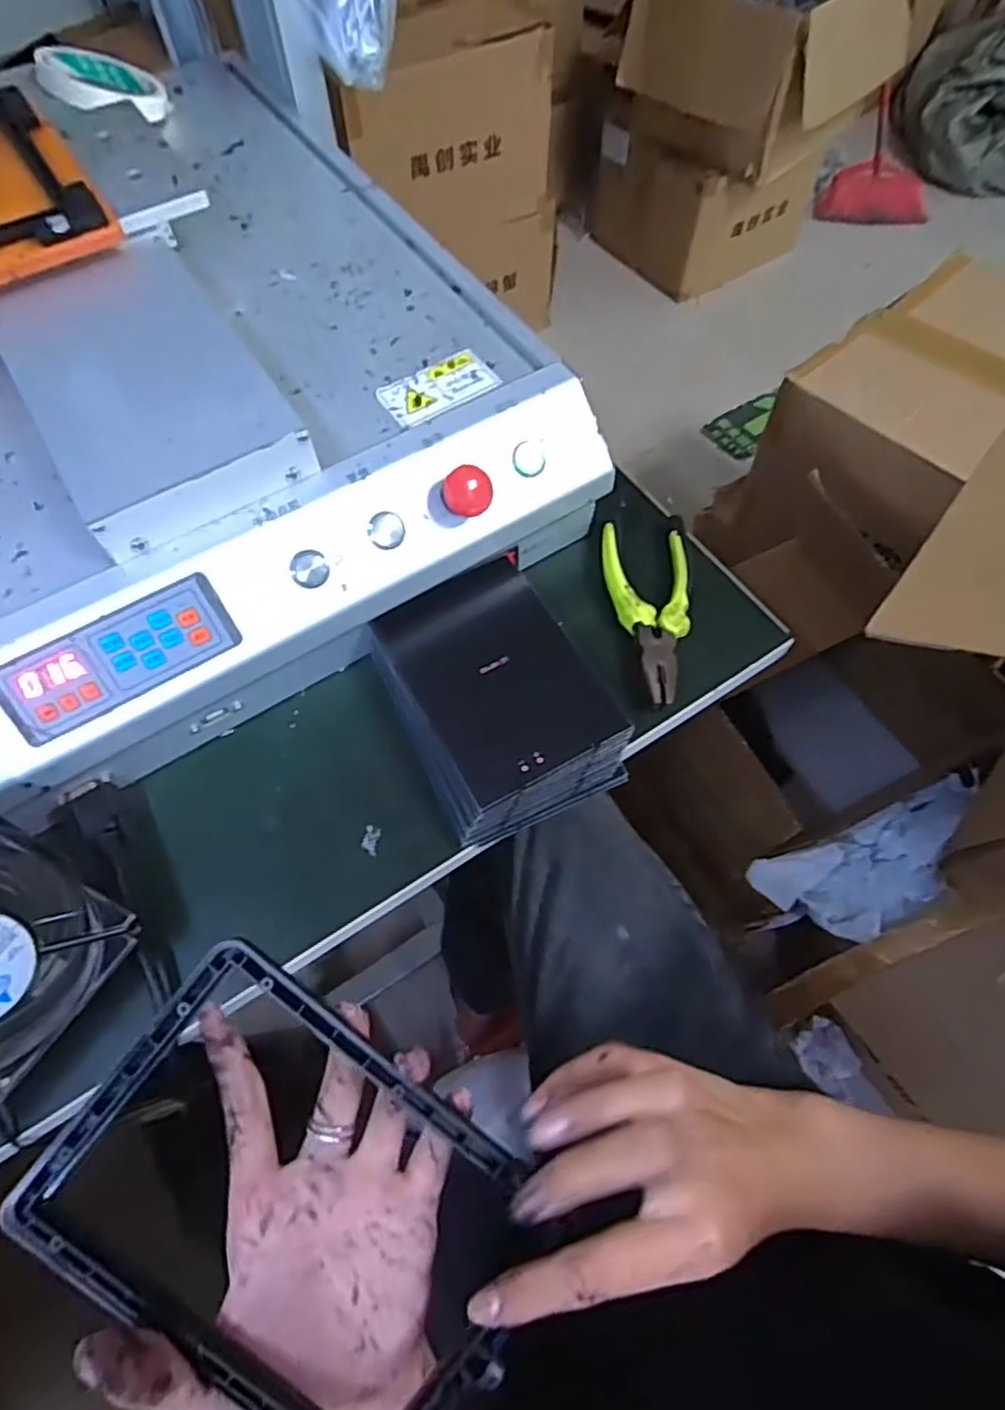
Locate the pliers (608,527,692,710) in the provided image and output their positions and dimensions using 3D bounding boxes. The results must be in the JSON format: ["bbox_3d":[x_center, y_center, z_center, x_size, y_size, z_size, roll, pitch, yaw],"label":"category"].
[{"bbox_3d":[0.103,-0.063,0.464,0.052,0.014,0.135,0,63,0],"label":"pliers"}]

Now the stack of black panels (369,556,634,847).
[{"bbox_3d":[-0.003,-0.009,0.428,0.120,0.044,0.157,-24,66,-11],"label":"stack of black panels"}]

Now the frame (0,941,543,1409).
[{"bbox_3d":[-0.071,0.177,0.238,0.162,0.008,0.119,39,84,-1],"label":"frame"}]

